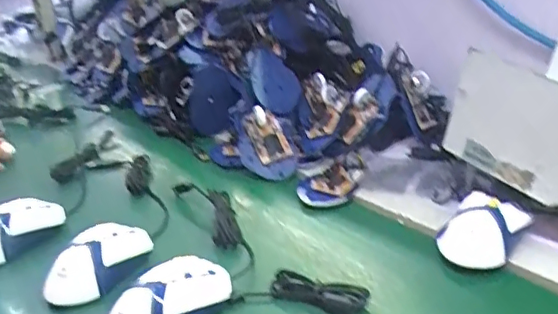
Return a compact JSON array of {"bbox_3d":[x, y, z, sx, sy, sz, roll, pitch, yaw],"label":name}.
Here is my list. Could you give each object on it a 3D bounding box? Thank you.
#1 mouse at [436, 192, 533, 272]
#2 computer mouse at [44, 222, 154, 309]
[{"bbox_3d":[0.208,0.074,0.581,0.073,0.040,0.101,26,40,36],"label":"mouse"},{"bbox_3d":[-0.187,0.112,0.597,0.069,0.044,0.122,15,35,22],"label":"computer mouse"}]

